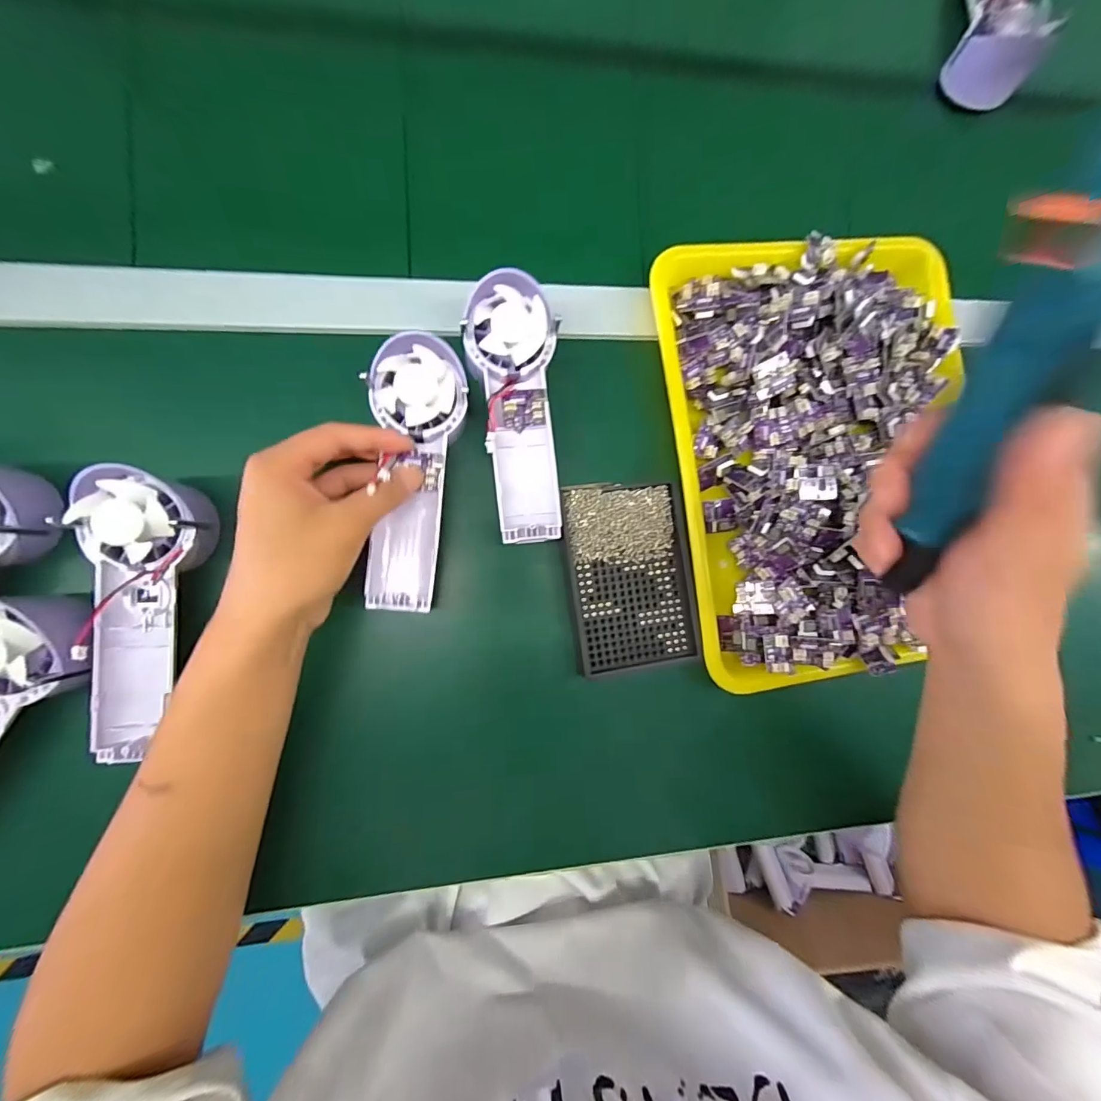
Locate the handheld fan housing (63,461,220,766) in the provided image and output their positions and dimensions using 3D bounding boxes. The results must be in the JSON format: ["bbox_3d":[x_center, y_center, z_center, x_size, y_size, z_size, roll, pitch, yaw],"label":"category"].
[{"bbox_3d":[-0.254,0.039,0.280,0.066,0.043,0.173,6,87,-7],"label":"handheld fan housing"}]

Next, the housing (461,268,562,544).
[{"bbox_3d":[-0.025,-0.095,0.321,0.061,0.034,0.174,-1,88,-8],"label":"housing"}]

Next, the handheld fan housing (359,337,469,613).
[{"bbox_3d":[-0.093,-0.050,0.309,0.060,0.023,0.176,5,92,-7],"label":"handheld fan housing"}]

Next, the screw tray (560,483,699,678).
[{"bbox_3d":[0.057,0.019,0.341,0.087,0.011,0.134,-7,88,-8],"label":"screw tray"}]

